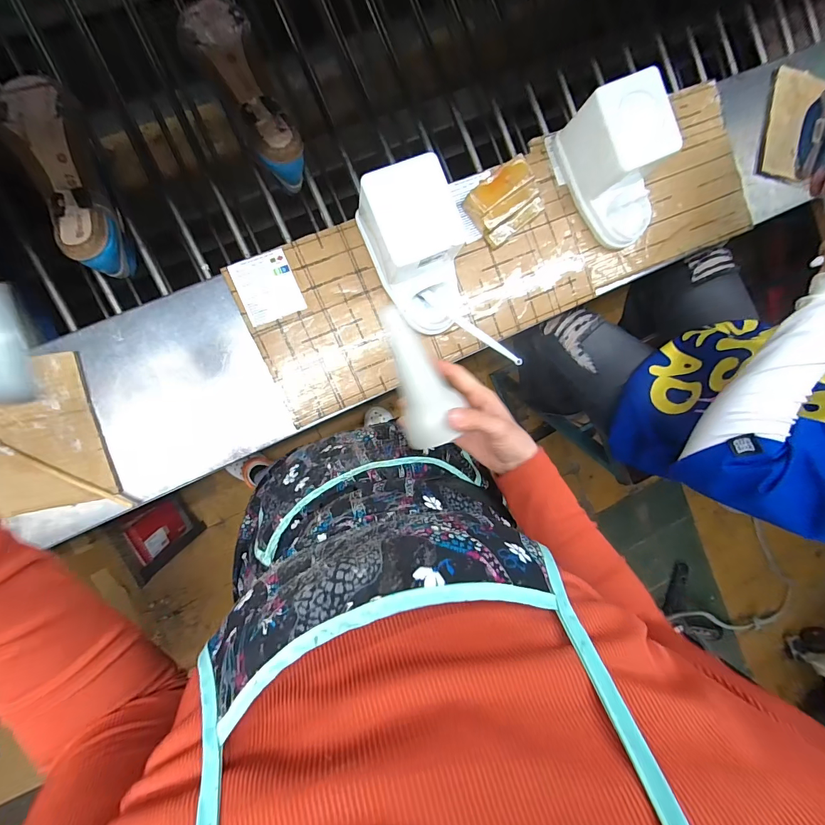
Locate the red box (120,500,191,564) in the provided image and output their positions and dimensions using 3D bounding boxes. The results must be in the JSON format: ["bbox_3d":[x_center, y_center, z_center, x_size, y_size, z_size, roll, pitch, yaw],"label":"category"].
[{"bbox_3d":[-0.699,0.319,1.046,0.028,0.250,0.116,-29,95,-6],"label":"red box"}]

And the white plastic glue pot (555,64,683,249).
[{"bbox_3d":[0.290,-0.340,0.529,0.101,0.108,0.185,-24,94,-7],"label":"white plastic glue pot"}]

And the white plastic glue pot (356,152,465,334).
[{"bbox_3d":[0.009,-0.200,0.485,0.099,0.106,0.178,-24,94,-7],"label":"white plastic glue pot"}]

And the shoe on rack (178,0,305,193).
[{"bbox_3d":[-0.221,-0.432,0.511,0.081,0.072,0.240,-30,95,-6],"label":"shoe on rack"}]

